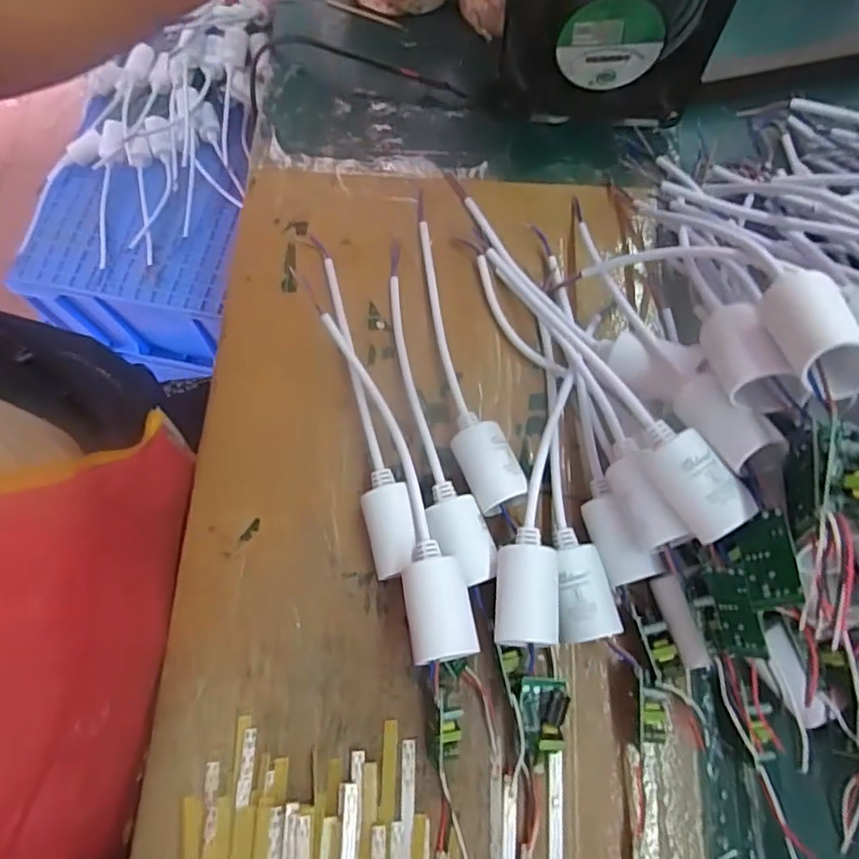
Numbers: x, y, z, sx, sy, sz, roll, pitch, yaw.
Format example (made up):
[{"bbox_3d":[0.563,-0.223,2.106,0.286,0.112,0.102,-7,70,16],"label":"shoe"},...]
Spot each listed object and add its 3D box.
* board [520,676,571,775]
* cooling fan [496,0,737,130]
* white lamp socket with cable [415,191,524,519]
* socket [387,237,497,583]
[{"bbox_3d":[0.052,0.135,0.284,0.021,0.023,0.039,2,72,1],"label":"board"},{"bbox_3d":[0.106,-0.238,0.353,0.122,0.117,0.046,8,74,3],"label":"cooling fan"},{"bbox_3d":[0.012,-0.050,0.345,0.028,0.021,0.205,-13,62,-3],"label":"white lamp socket with cable"},{"bbox_3d":[-0.004,-0.013,0.336,0.027,0.027,0.202,-14,62,-4],"label":"socket"}]

